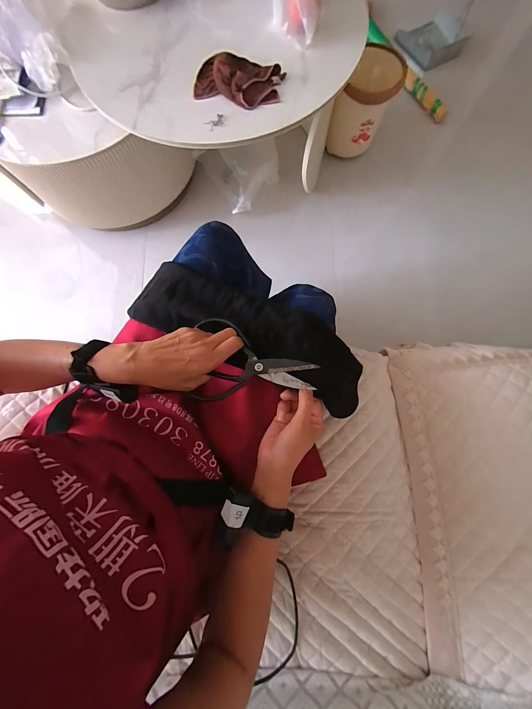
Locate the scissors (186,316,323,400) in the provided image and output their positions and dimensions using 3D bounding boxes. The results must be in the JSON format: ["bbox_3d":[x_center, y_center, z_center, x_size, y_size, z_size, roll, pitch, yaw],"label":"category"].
[{"bbox_3d":[-0.019,0.015,0.385,0.180,0.015,0.122,9,80,2],"label":"scissors"}]

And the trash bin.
[{"bbox_3d":[0.360,-0.905,0.949,0.174,0.248,0.199,26,82,6],"label":"trash bin"}]

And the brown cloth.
[{"bbox_3d":[-0.065,-0.673,0.630,0.206,0.036,0.119,11,80,2],"label":"brown cloth"}]

